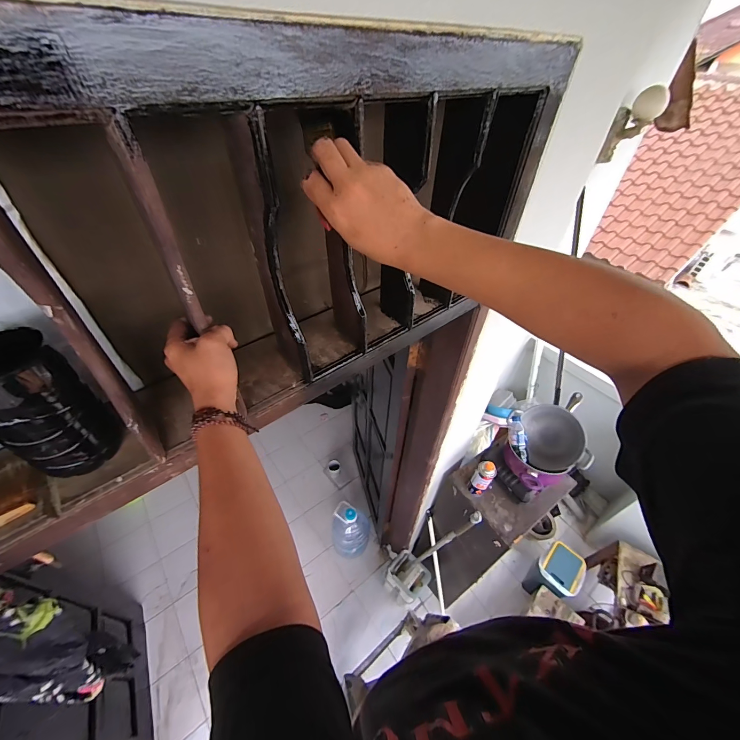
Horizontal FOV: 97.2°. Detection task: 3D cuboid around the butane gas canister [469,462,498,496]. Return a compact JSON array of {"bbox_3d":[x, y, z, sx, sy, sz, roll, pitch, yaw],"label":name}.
[{"bbox_3d":[0.436,0.422,1.268,0.068,0.165,0.063,29,50,24],"label":"butane gas canister"}]

